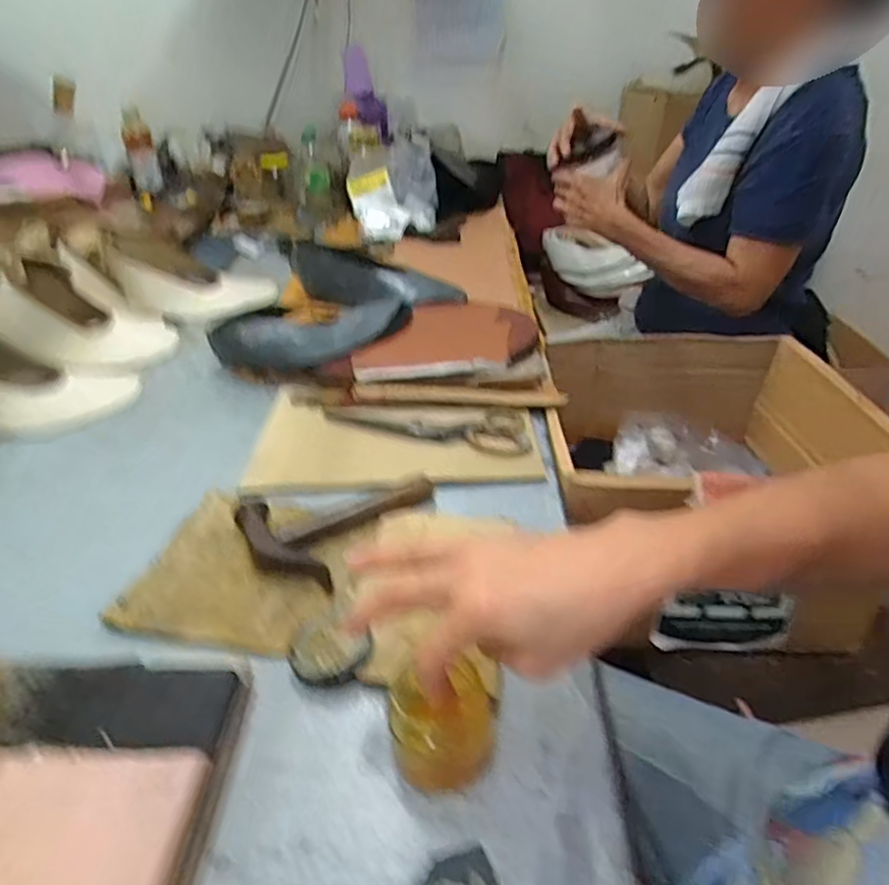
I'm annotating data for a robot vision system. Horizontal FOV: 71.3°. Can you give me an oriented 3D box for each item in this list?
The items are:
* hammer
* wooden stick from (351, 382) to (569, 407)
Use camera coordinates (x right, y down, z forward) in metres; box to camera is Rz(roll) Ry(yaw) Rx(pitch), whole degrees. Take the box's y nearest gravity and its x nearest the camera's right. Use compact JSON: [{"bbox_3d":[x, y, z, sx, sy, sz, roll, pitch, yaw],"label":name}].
[{"bbox_3d":[-0.098,0.057,0.553,0.114,0.021,0.161,27,44,34],"label":"hammer"},{"bbox_3d":[0.014,-0.056,0.706,0.241,0.010,0.026,2,35,6],"label":"wooden stick"}]

